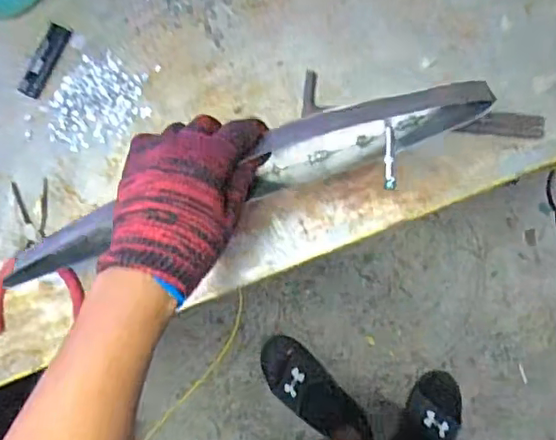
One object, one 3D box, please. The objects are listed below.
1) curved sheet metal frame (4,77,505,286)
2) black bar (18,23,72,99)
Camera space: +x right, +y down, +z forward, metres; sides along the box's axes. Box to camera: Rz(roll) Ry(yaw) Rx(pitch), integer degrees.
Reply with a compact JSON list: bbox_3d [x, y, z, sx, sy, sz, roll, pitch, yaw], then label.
[{"bbox_3d":[-0.036,-0.025,0.462,0.397,0.045,0.062,-19,84,14],"label":"curved sheet metal frame"},{"bbox_3d":[-0.240,-0.164,0.600,0.024,0.005,0.078,26,89,7],"label":"black bar"}]

